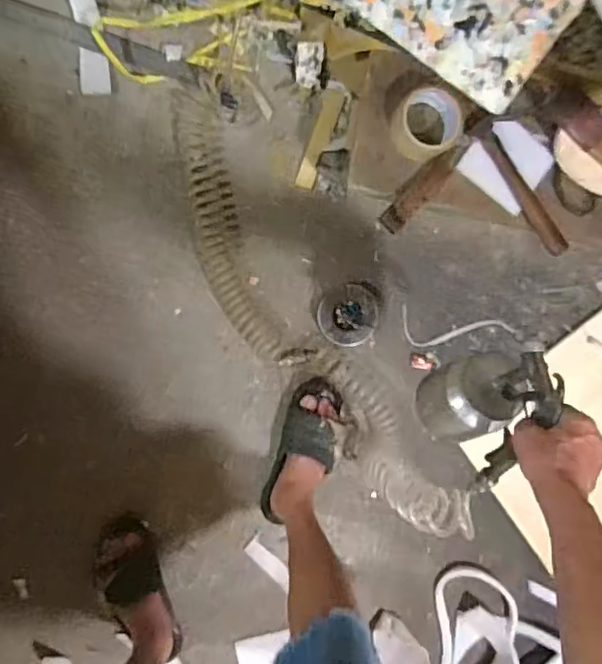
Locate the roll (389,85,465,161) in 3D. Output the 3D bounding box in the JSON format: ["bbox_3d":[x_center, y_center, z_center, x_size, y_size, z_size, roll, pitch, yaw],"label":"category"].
[{"bbox_3d":[0.184,-0.302,0.892,0.091,0.039,0.095,-1,94,-7],"label":"roll"}]

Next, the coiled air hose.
[{"bbox_3d":[-0.012,-0.019,1.082,0.180,0.067,0.856,-34,97,-4],"label":"coiled air hose"}]

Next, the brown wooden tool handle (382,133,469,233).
[{"bbox_3d":[0.186,-0.227,0.923,0.040,0.026,0.179,42,88,-8],"label":"brown wooden tool handle"}]

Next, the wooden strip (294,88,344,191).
[{"bbox_3d":[0.035,-0.342,1.088,0.034,0.014,0.177,18,92,-8],"label":"wooden strip"}]

